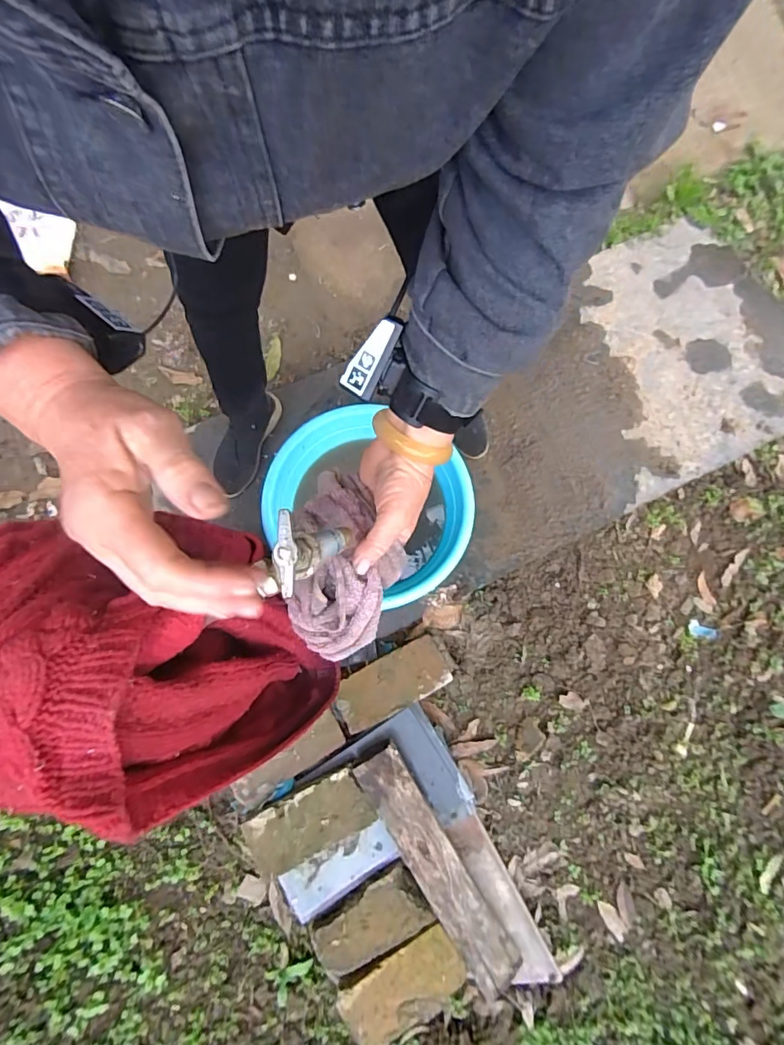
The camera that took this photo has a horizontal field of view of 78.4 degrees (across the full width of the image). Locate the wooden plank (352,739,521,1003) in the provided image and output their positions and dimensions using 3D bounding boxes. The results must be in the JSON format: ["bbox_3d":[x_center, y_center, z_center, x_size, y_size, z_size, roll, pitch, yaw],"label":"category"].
[{"bbox_3d":[0.090,0.686,0.953,0.102,0.041,0.535,-30,91,-10],"label":"wooden plank"}]

